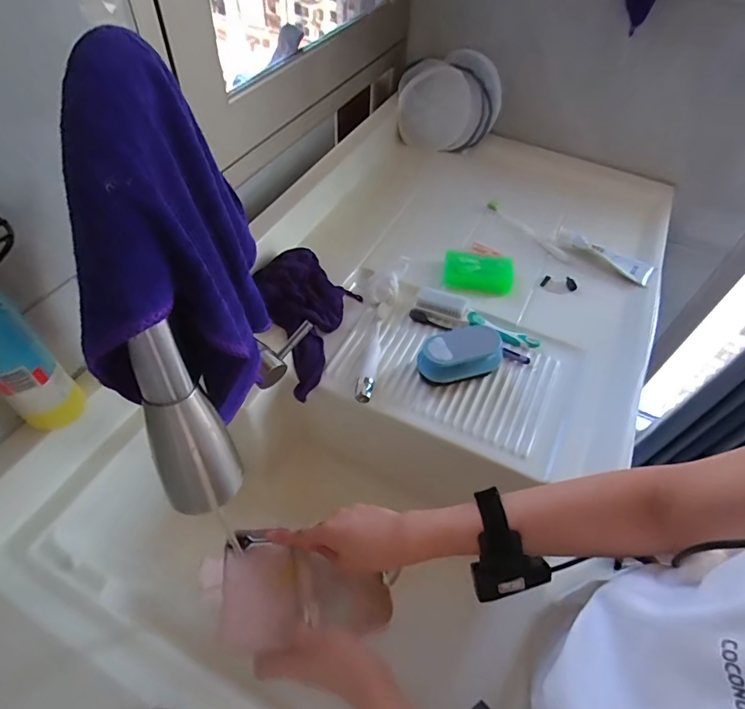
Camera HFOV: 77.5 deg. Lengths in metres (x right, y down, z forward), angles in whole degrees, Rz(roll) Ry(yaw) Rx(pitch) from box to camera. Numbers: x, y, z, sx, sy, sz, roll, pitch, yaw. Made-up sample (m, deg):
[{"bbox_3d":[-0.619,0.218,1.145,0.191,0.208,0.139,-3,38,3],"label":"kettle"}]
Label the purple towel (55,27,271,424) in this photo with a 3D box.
[{"bbox_3d":[-0.111,-0.052,0.285,0.065,0.214,0.150,-1,52,-5],"label":"purple towel"}]

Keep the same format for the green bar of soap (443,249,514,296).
[{"bbox_3d":[0.168,-0.132,0.731,0.106,0.027,0.063,13,51,6],"label":"green bar of soap"}]

